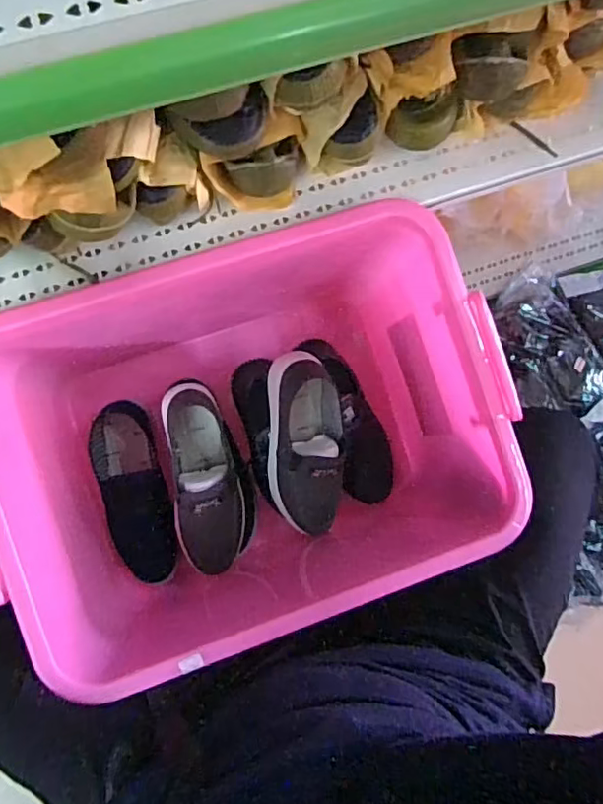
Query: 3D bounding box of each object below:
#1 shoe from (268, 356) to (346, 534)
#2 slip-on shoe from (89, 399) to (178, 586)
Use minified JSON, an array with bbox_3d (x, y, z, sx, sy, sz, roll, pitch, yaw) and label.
[{"bbox_3d":[0.006,0.062,0.776,0.098,0.080,0.250,-7,104,-6],"label":"shoe"},{"bbox_3d":[-0.236,0.128,0.826,0.087,0.054,0.251,-14,83,-7],"label":"slip-on shoe"}]

